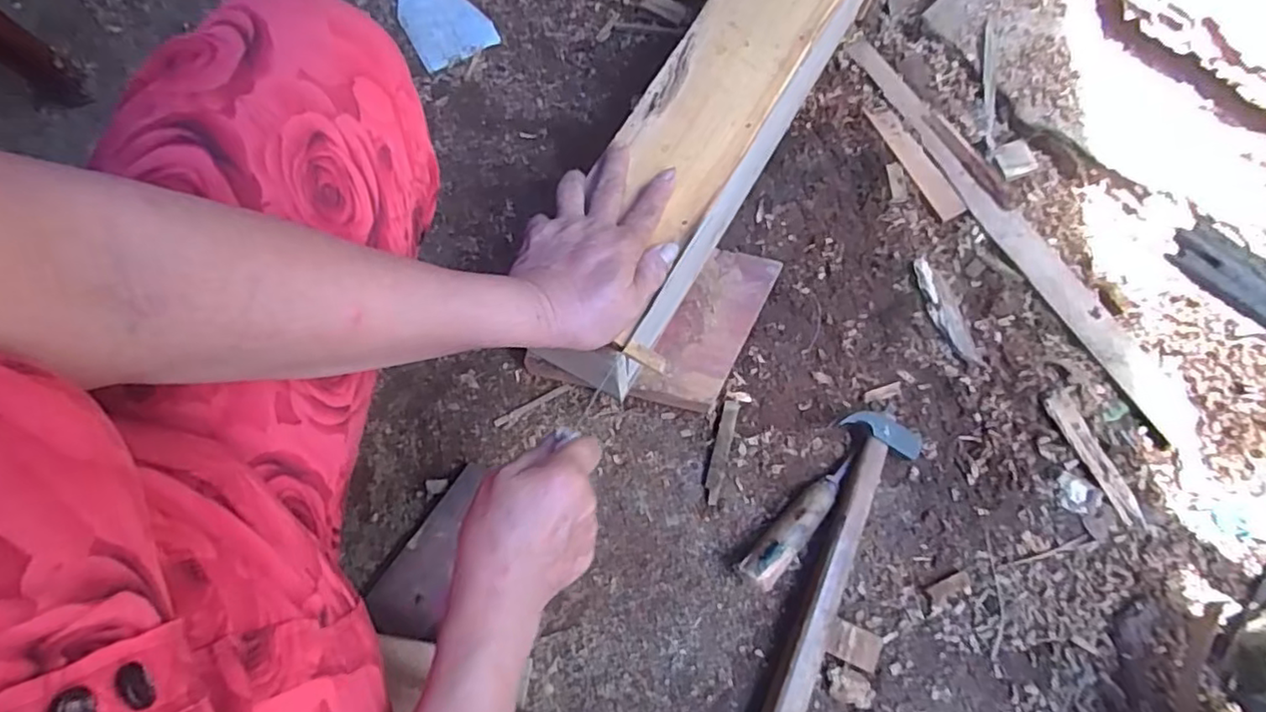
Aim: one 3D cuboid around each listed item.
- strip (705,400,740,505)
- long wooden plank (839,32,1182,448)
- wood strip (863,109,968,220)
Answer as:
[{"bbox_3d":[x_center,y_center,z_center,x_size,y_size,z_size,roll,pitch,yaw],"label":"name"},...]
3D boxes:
[{"bbox_3d":[0.084,0.090,0.600,0.015,0.014,0.098,15,74,4],"label":"strip"},{"bbox_3d":[0.396,-0.138,0.674,0.040,0.015,0.520,-30,76,-9],"label":"long wooden plank"},{"bbox_3d":[0.307,-0.214,0.688,0.033,0.006,0.147,-29,76,-8],"label":"wood strip"}]

